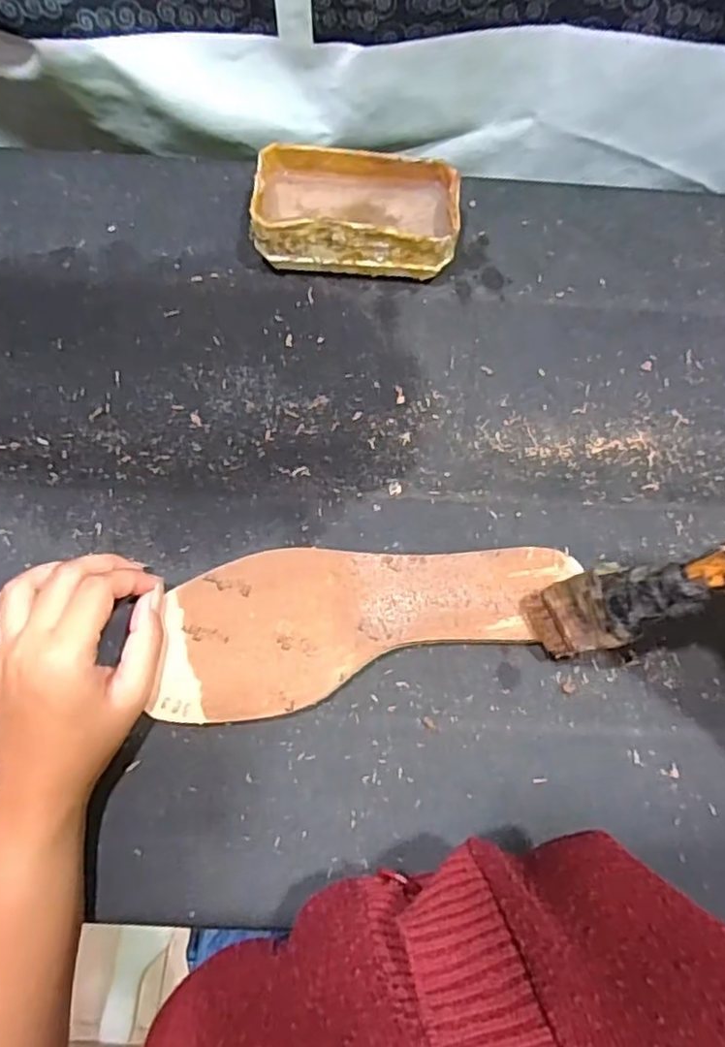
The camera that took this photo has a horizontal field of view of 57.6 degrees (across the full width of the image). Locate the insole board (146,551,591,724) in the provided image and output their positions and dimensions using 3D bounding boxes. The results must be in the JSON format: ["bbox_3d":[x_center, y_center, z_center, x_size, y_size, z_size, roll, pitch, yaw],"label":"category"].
[{"bbox_3d":[0.002,0.047,0.359,0.223,0.004,0.081,-12,73,-6],"label":"insole board"}]

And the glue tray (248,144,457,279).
[{"bbox_3d":[-0.004,-0.197,0.420,0.126,0.044,0.072,3,72,-1],"label":"glue tray"}]

